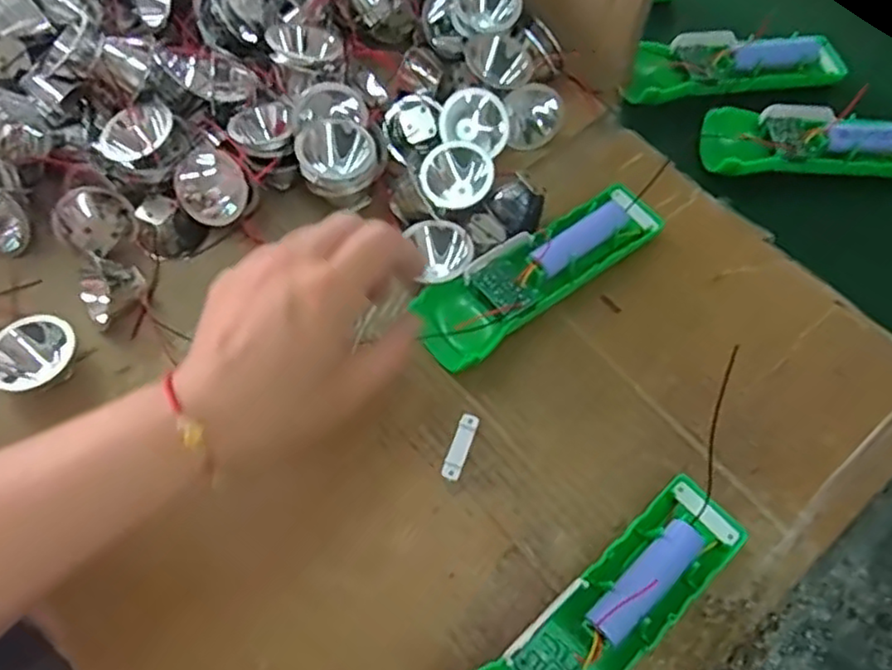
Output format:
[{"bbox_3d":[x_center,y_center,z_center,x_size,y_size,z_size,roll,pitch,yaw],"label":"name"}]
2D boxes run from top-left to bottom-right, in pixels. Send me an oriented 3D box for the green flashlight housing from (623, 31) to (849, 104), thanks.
[{"bbox_3d":[0.202,-0.194,0.466,0.155,0.024,0.046,-6,63,-4],"label":"green flashlight housing"}]

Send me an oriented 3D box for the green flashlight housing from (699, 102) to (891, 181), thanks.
[{"bbox_3d":[0.249,-0.127,0.432,0.149,0.027,0.049,2,63,1],"label":"green flashlight housing"}]

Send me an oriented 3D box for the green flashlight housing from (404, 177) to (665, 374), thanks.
[{"bbox_3d":[0.052,-0.038,0.375,0.156,0.028,0.049,-35,68,-17],"label":"green flashlight housing"}]

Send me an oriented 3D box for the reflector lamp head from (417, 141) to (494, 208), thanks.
[{"bbox_3d":[0.007,-0.097,0.403,0.041,0.028,0.037,10,68,7],"label":"reflector lamp head"}]

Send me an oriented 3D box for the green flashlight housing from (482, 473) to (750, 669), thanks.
[{"bbox_3d":[0.071,0.130,0.299,0.159,0.032,0.046,-39,70,-18],"label":"green flashlight housing"}]

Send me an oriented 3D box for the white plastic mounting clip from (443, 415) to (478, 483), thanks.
[{"bbox_3d":[0.008,0.059,0.349,0.010,0.004,0.037,18,64,9],"label":"white plastic mounting clip"}]

